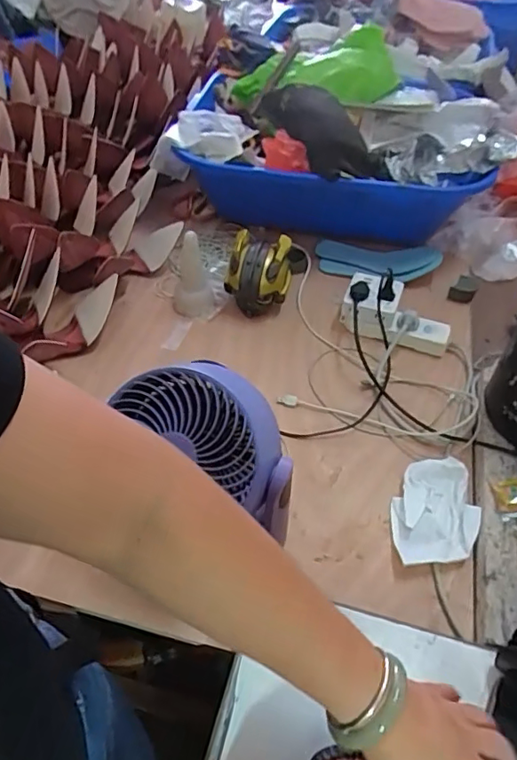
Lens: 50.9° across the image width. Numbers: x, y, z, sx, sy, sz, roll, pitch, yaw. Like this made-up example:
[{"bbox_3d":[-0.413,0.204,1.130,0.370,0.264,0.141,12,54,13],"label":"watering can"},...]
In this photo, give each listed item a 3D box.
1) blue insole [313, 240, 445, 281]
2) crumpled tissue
[{"bbox_3d":[0.218,-0.219,1.002,0.221,0.039,0.072,10,45,8],"label":"blue insole"},{"bbox_3d":[0.217,0.160,0.671,0.098,0.034,0.133,7,45,5],"label":"crumpled tissue"}]

